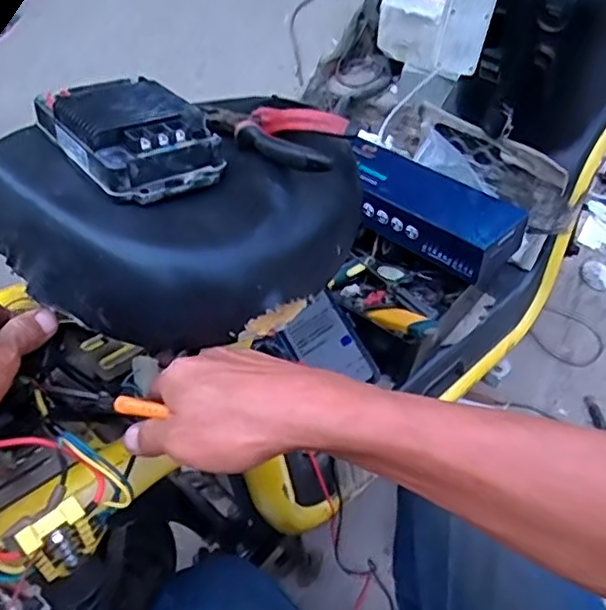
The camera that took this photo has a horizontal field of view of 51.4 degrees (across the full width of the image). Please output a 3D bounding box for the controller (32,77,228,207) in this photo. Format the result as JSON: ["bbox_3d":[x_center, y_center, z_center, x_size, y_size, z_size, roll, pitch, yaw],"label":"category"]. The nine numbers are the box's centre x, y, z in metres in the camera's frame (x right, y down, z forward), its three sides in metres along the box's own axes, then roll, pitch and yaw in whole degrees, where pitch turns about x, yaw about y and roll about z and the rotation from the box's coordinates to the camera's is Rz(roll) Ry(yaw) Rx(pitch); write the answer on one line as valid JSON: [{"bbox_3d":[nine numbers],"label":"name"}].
[{"bbox_3d":[-0.121,-0.124,0.439,0.082,0.034,0.125,-27,50,-31],"label":"controller"}]

